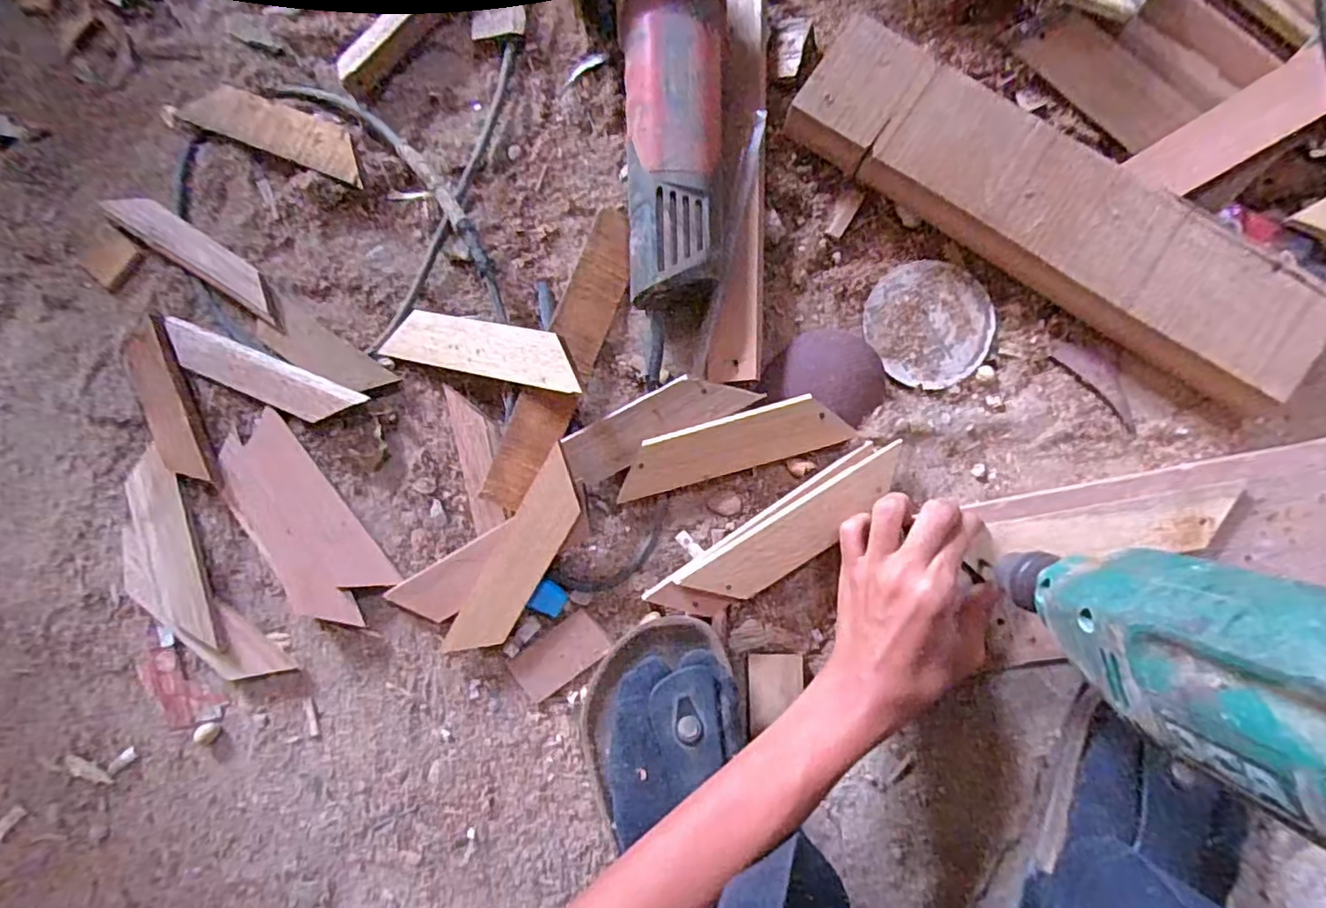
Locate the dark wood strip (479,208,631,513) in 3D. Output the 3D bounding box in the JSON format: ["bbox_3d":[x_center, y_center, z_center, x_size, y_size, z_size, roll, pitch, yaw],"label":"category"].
[{"bbox_3d":[-0.065,-0.063,0.414,0.036,0.009,0.207,24,86,-17],"label":"dark wood strip"}]

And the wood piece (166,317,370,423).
[{"bbox_3d":[-0.288,-0.056,0.442,0.155,0.012,0.031,22,91,6],"label":"wood piece"}]

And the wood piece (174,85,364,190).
[{"bbox_3d":[-0.280,-0.234,0.447,0.156,0.013,0.037,23,91,6],"label":"wood piece"}]

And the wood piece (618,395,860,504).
[{"bbox_3d":[0.044,-0.005,0.404,0.147,0.005,0.039,-15,105,5],"label":"wood piece"}]

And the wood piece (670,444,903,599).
[{"bbox_3d":[0.090,0.049,0.396,0.159,0.007,0.037,-31,100,-6],"label":"wood piece"}]

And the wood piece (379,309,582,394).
[{"bbox_3d":[-0.123,-0.071,0.415,0.153,0.004,0.036,13,97,21],"label":"wood piece"}]

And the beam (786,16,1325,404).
[{"bbox_3d":[0.242,-0.150,0.388,0.334,0.037,0.090,33,92,5],"label":"beam"}]

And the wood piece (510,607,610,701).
[{"bbox_3d":[-0.070,0.137,0.421,0.068,0.011,0.034,-38,85,3],"label":"wood piece"}]

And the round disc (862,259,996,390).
[{"bbox_3d":[0.176,-0.087,0.413,0.079,0.007,0.082,0,88,5],"label":"round disc"}]

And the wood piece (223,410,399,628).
[{"bbox_3d":[-0.256,0.049,0.436,0.064,0.013,0.151,-39,85,3],"label":"wood piece"}]

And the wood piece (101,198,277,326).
[{"bbox_3d":[-0.341,-0.148,0.450,0.155,0.011,0.028,33,92,5],"label":"wood piece"}]

